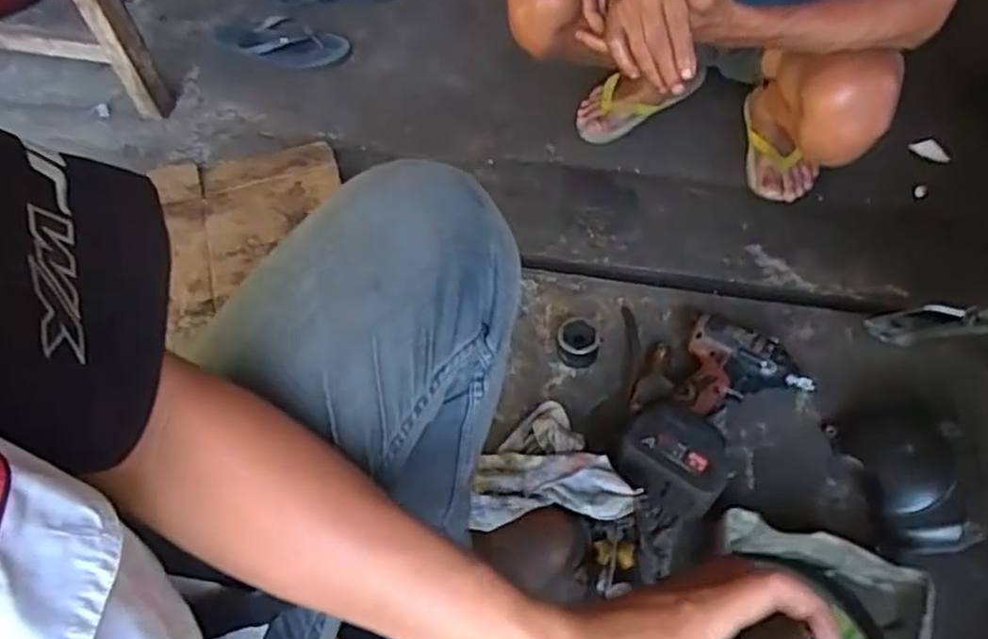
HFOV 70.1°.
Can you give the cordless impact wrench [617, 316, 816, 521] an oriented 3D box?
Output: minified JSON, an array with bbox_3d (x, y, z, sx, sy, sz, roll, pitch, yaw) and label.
[{"bbox_3d":[0.249,0.109,0.798,0.150,0.092,0.245,28,62,20],"label":"cordless impact wrench"}]

